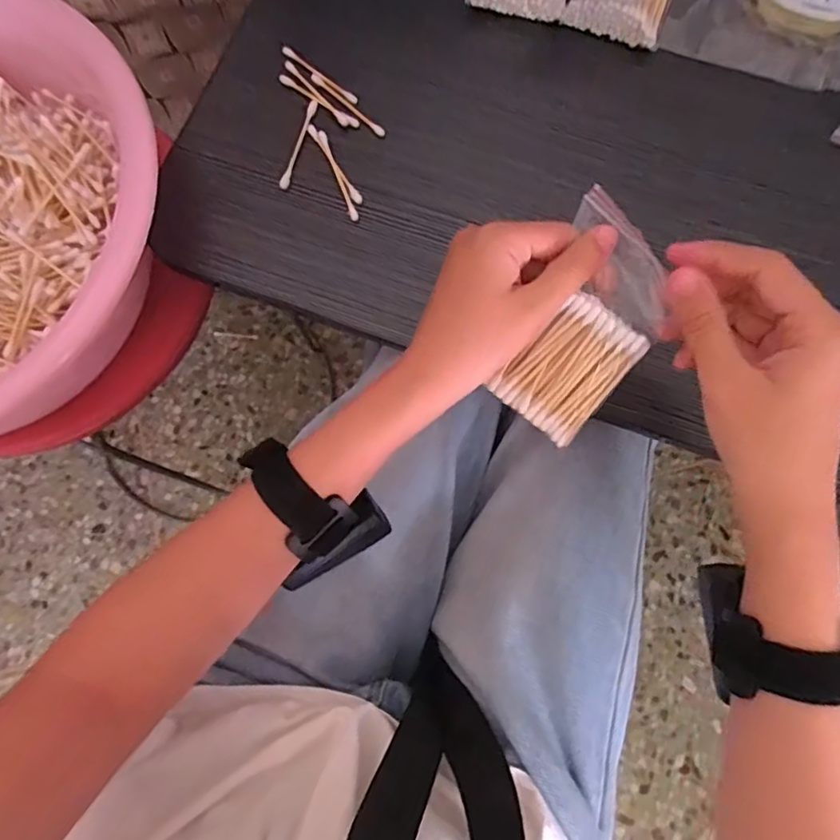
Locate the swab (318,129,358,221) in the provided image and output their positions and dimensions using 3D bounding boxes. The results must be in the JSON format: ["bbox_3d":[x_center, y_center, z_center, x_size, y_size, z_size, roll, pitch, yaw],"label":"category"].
[{"bbox_3d":[-0.056,-0.167,0.392,0.006,0.004,0.071,-21,77,-4],"label":"swab"}]

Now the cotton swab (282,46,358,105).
[{"bbox_3d":[-0.070,-0.244,0.408,0.068,0.005,0.008,39,80,9],"label":"cotton swab"}]

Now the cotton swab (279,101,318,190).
[{"bbox_3d":[-0.083,-0.191,0.397,0.006,0.004,0.071,16,77,4],"label":"cotton swab"}]

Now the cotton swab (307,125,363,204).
[{"bbox_3d":[-0.058,-0.174,0.394,0.006,0.004,0.068,-31,78,-7],"label":"cotton swab"}]

